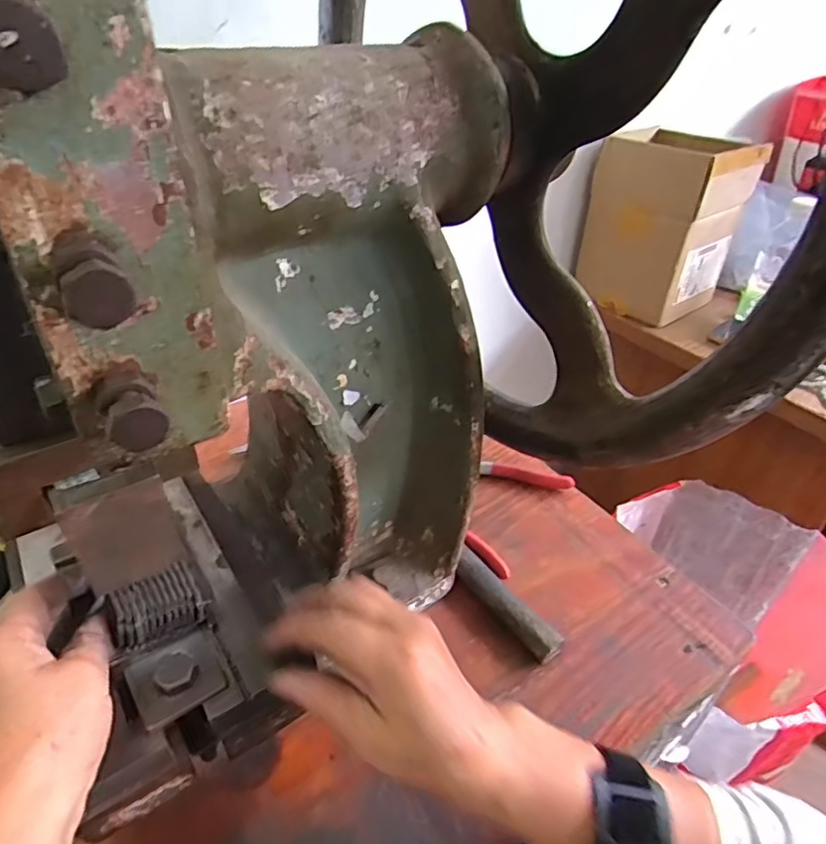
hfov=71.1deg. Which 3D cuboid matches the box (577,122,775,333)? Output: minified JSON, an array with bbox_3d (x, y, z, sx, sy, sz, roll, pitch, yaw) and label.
[{"bbox_3d":[0.354,-0.281,0.824,0.174,0.223,0.170,28,45,32],"label":"box"}]

